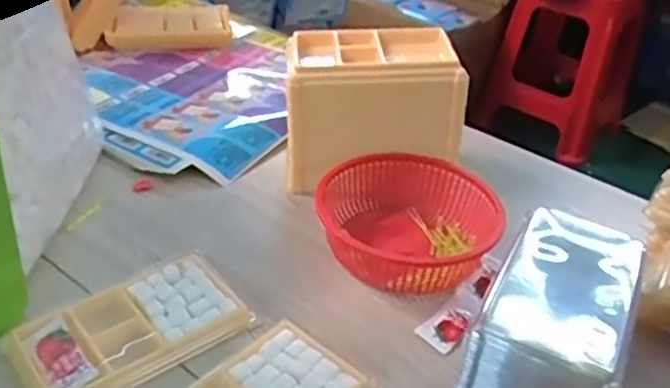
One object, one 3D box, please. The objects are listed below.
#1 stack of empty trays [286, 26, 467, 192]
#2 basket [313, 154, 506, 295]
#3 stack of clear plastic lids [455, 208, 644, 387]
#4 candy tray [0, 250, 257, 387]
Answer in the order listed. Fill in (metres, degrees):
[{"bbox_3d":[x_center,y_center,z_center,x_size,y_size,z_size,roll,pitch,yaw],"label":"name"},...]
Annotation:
[{"bbox_3d":[0.029,-0.072,0.571,0.144,0.115,0.086,2,35,-7],"label":"stack of empty trays"},{"bbox_3d":[0.057,0.023,0.509,0.127,0.043,0.136,27,39,26],"label":"basket"},{"bbox_3d":[0.135,0.079,0.409,0.077,0.084,0.143,21,37,20],"label":"stack of clear plastic lids"},{"bbox_3d":[-0.127,0.086,0.421,0.136,0.015,0.076,-22,44,-36],"label":"candy tray"}]

